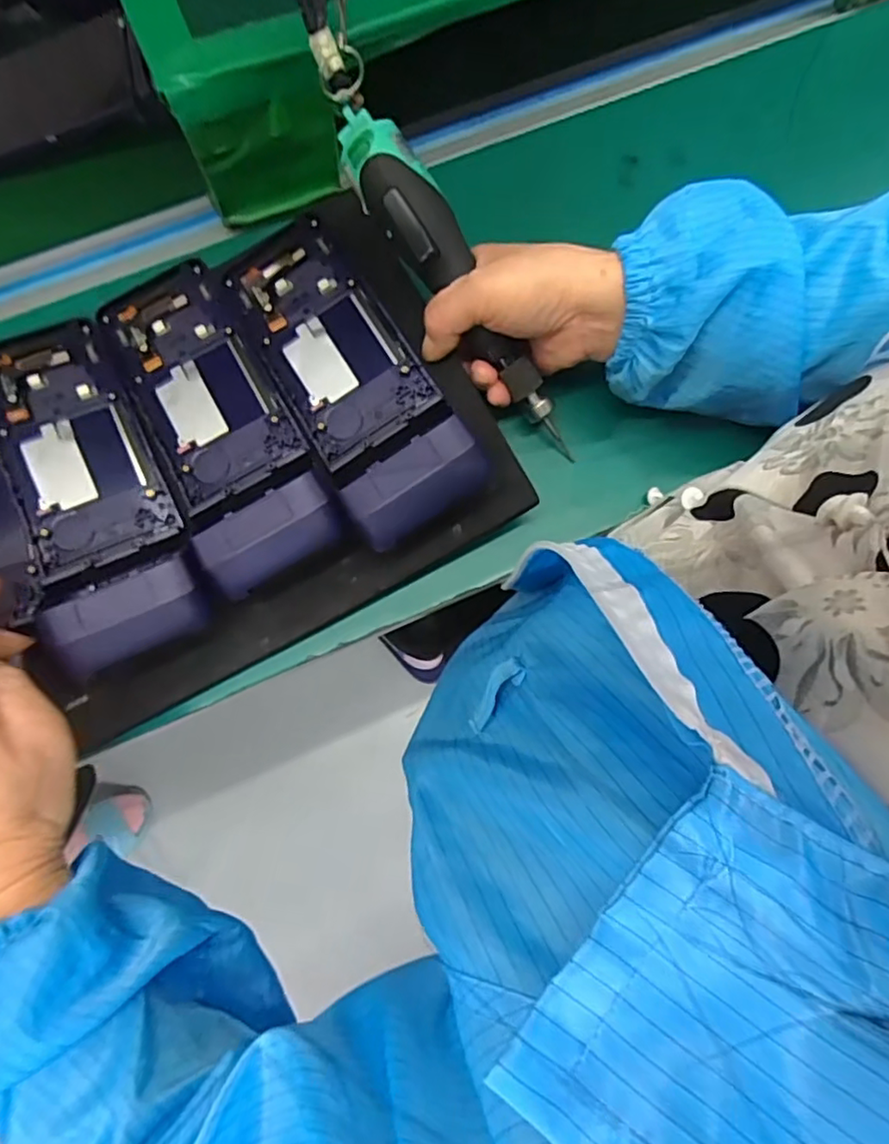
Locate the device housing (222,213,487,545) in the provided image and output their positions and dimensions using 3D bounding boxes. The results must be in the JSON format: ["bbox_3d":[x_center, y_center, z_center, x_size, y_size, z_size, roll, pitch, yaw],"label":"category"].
[{"bbox_3d":[-0.060,-0.124,0.366,0.083,0.051,0.225,-29,77,-6],"label":"device housing"}]

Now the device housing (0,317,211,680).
[{"bbox_3d":[-0.215,-0.055,0.360,0.078,0.046,0.229,-28,77,-6],"label":"device housing"}]

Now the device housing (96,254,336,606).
[{"bbox_3d":[-0.141,-0.098,0.373,0.082,0.043,0.234,-28,77,-6],"label":"device housing"}]

